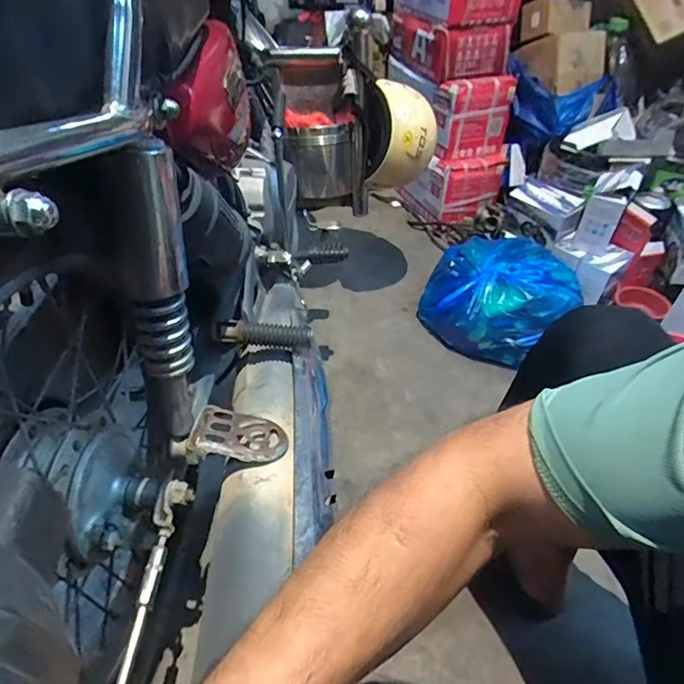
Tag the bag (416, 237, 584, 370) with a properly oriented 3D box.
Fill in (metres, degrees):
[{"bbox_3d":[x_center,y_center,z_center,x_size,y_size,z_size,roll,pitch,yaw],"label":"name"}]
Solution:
[{"bbox_3d":[0.378,-0.127,1.131,0.332,0.154,0.302,-31,51,-30],"label":"bag"}]

